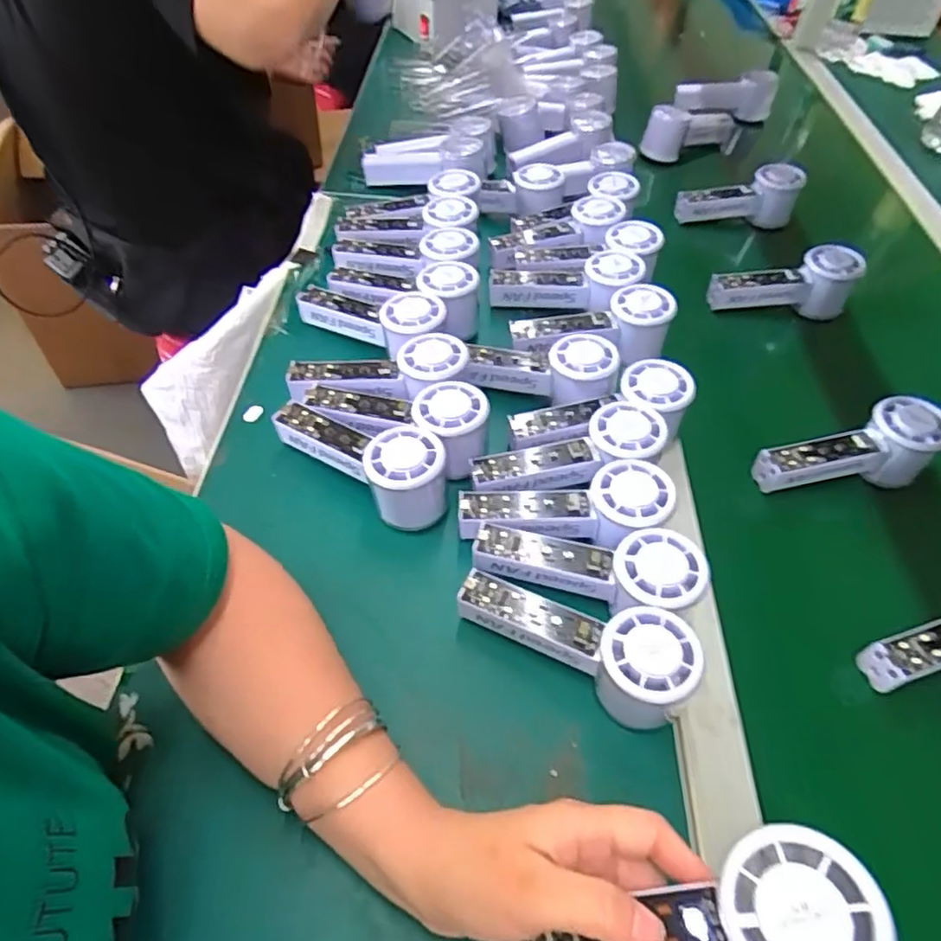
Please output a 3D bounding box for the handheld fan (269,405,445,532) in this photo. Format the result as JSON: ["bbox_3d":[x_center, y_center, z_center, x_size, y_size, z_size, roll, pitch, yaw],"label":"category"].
[{"bbox_3d":[-0.082,-0.016,0.473,0.147,0.062,0.054,32,56,20],"label":"handheld fan"}]

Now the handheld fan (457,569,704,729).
[{"bbox_3d":[0.061,0.107,0.386,0.148,0.057,0.055,17,52,9],"label":"handheld fan"}]

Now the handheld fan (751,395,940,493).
[{"bbox_3d":[0.317,-0.011,0.526,0.156,0.058,0.049,-14,52,2],"label":"handheld fan"}]

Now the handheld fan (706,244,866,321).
[{"bbox_3d":[0.333,-0.204,0.666,0.151,0.065,0.044,0,51,-5],"label":"handheld fan"}]

